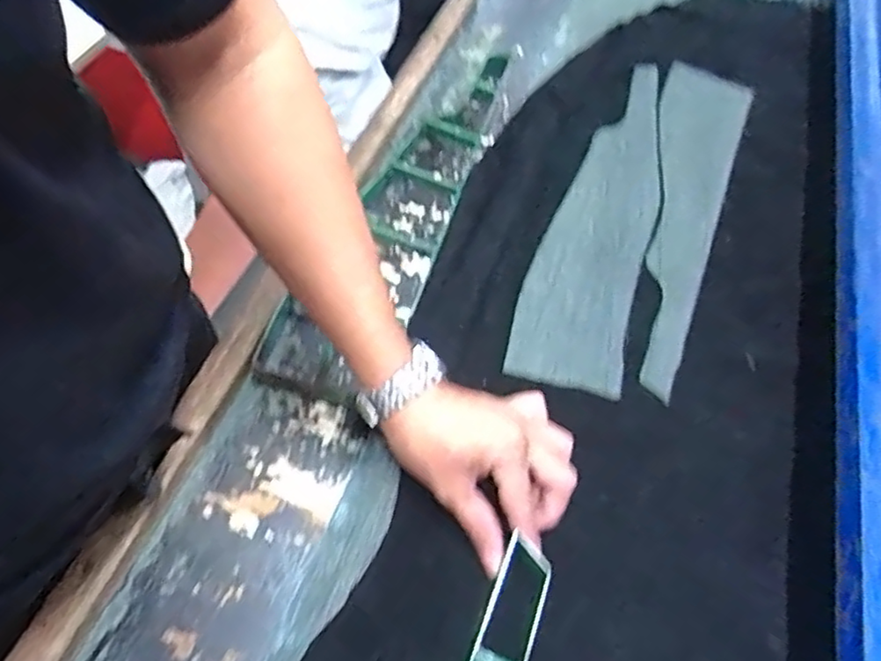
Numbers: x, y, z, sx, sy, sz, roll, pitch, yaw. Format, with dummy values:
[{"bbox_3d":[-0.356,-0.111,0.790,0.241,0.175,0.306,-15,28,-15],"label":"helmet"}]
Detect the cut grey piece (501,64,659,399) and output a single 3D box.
[{"bbox_3d":[0.163,-0.123,0.640,0.098,0.010,0.451,19,57,4],"label":"cut grey piece"}]

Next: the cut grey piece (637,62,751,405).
[{"bbox_3d":[0.238,-0.129,0.649,0.086,0.007,0.477,22,58,6],"label":"cut grey piece"}]

